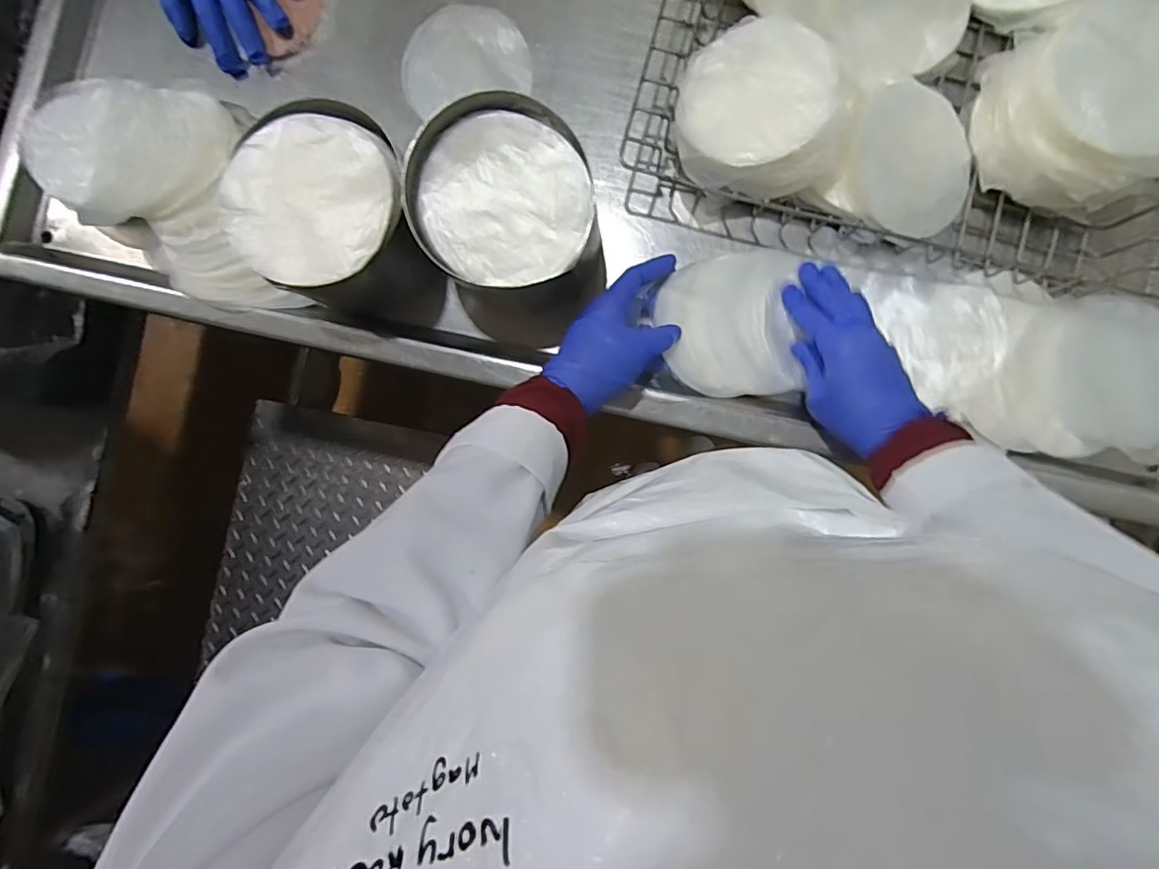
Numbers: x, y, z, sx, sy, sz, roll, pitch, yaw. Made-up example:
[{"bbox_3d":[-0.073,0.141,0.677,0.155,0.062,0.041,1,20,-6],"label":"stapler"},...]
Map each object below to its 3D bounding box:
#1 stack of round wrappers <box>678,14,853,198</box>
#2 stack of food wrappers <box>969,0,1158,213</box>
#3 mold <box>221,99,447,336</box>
[{"bbox_3d":[0.149,-0.272,0.471,0.135,0.064,0.143,-2,87,3],"label":"stack of round wrappers"},{"bbox_3d":[0.412,-0.261,0.447,0.154,0.061,0.152,-23,86,1],"label":"stack of food wrappers"},{"bbox_3d":[-0.192,-0.164,0.462,0.132,0.106,0.162,-23,86,1],"label":"mold"}]

